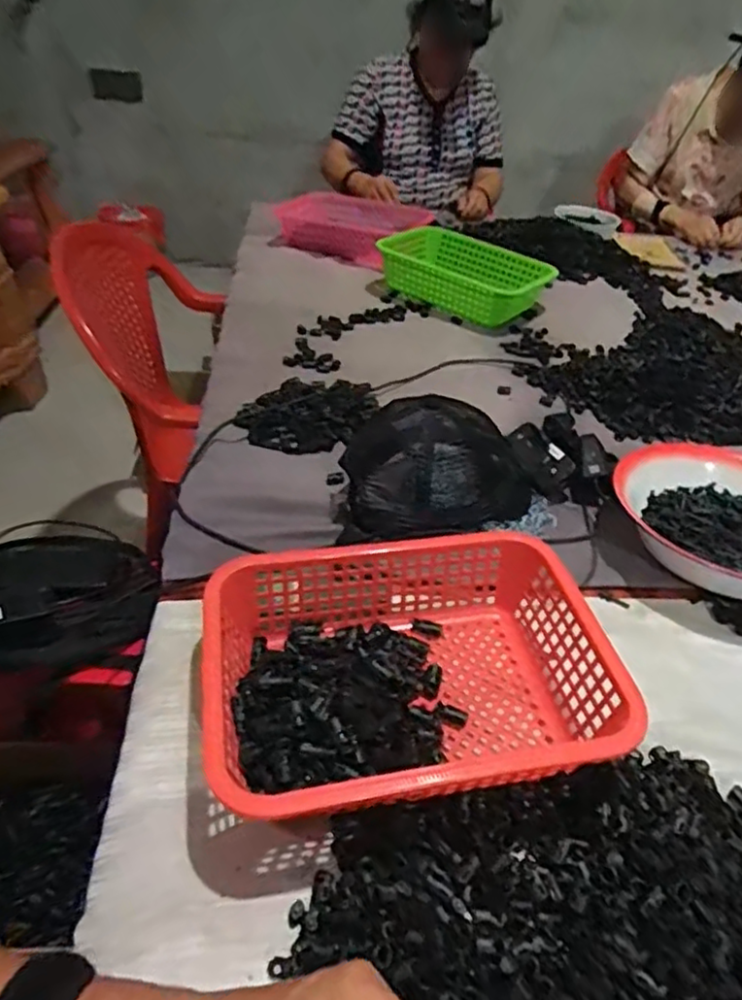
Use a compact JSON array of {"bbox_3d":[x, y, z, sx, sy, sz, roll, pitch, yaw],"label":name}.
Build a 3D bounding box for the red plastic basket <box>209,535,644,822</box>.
[{"bbox_3d":[0.029,0.134,0.514,0.300,0.076,0.212,-5,41,-12],"label":"red plastic basket"}]

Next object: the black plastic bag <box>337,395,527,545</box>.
[{"bbox_3d":[0.081,-0.044,0.713,0.218,0.098,0.149,-3,40,-9],"label":"black plastic bag"}]

